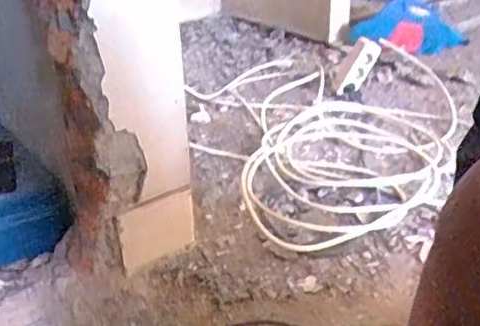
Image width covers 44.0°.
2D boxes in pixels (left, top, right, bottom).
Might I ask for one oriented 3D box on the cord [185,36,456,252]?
[{"bbox_3d":[0.223,-0.128,1.427,0.630,0.103,0.981,2,28,4],"label":"cord"}]

